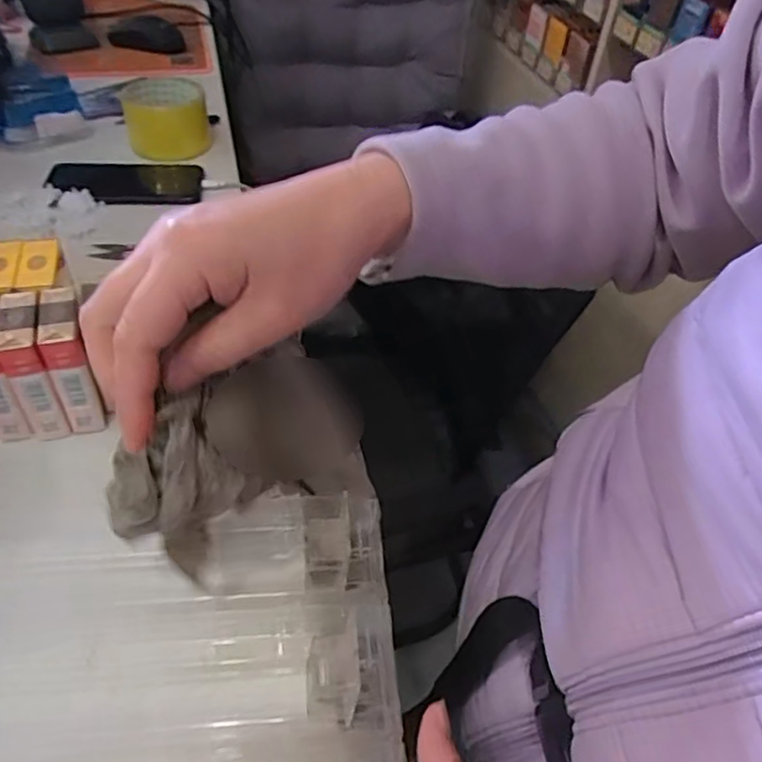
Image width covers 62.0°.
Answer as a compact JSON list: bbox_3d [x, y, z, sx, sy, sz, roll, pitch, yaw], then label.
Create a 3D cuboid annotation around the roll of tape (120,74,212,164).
[{"bbox_3d":[-0.236,-0.288,0.700,0.093,0.056,0.097,-7,47,-12],"label":"roll of tape"}]

